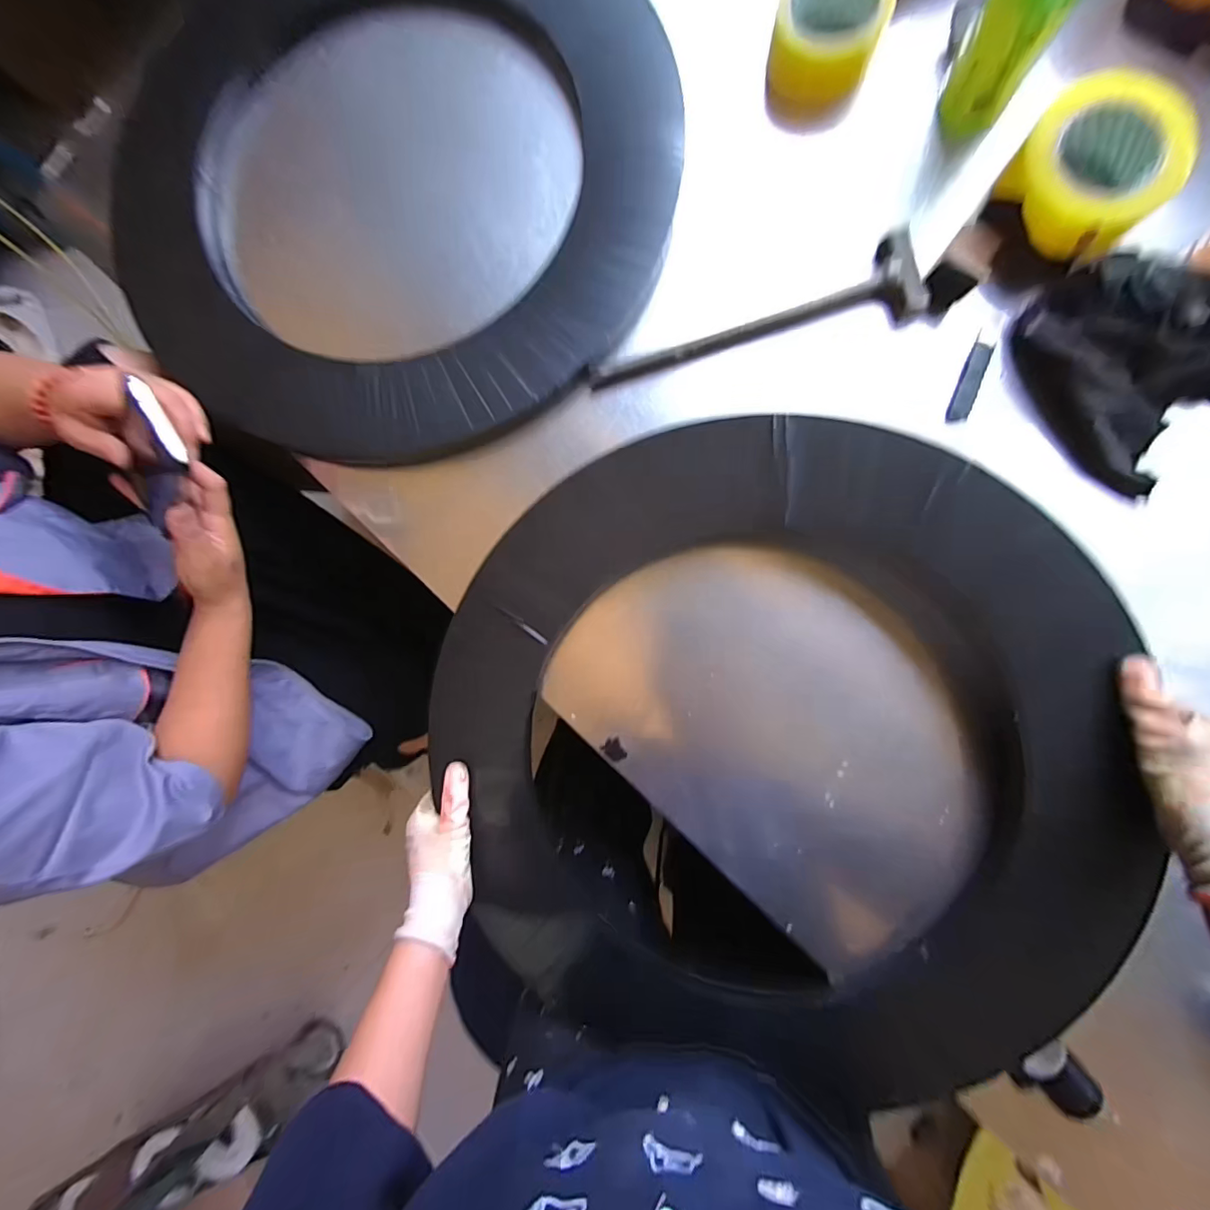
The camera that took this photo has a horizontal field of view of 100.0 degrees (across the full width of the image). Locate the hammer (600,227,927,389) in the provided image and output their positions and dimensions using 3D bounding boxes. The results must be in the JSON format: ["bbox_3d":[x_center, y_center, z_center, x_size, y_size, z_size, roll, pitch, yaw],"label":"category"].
[{"bbox_3d":[0.131,-0.267,0.470,0.299,0.026,0.070,-11,85,6],"label":"hammer"}]

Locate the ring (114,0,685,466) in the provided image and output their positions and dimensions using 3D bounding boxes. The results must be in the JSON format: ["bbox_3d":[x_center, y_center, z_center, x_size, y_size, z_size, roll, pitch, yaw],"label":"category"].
[{"bbox_3d":[-0.222,-0.434,0.506,0.549,0.040,0.593,0,87,7],"label":"ring"}]

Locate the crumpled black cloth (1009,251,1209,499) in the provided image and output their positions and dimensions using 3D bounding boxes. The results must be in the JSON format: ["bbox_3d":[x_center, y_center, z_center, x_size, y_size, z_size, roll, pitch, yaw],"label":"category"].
[{"bbox_3d":[0.455,-0.213,0.419,0.186,0.037,0.186,-36,83,4],"label":"crumpled black cloth"}]

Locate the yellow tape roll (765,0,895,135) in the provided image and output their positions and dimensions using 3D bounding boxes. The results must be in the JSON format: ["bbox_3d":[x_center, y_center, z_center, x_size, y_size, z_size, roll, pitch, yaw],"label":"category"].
[{"bbox_3d":[0.204,-0.517,0.477,0.096,0.079,0.079,24,90,8],"label":"yellow tape roll"}]

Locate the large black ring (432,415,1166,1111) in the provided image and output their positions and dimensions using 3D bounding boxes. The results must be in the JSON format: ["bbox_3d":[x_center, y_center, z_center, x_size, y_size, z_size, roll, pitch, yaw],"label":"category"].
[{"bbox_3d":[0.122,0.131,0.439,0.541,0.106,0.544,0,87,7],"label":"large black ring"}]

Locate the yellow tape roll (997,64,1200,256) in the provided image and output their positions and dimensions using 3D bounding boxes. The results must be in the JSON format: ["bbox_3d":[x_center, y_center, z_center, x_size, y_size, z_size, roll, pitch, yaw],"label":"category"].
[{"bbox_3d":[0.398,-0.357,0.424,0.122,0.055,0.121,0,87,7],"label":"yellow tape roll"}]

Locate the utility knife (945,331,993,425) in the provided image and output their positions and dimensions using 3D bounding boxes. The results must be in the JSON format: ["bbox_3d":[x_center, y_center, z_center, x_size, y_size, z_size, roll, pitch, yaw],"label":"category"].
[{"bbox_3d":[0.325,-0.202,0.449,0.017,0.013,0.083,21,89,8],"label":"utility knife"}]

